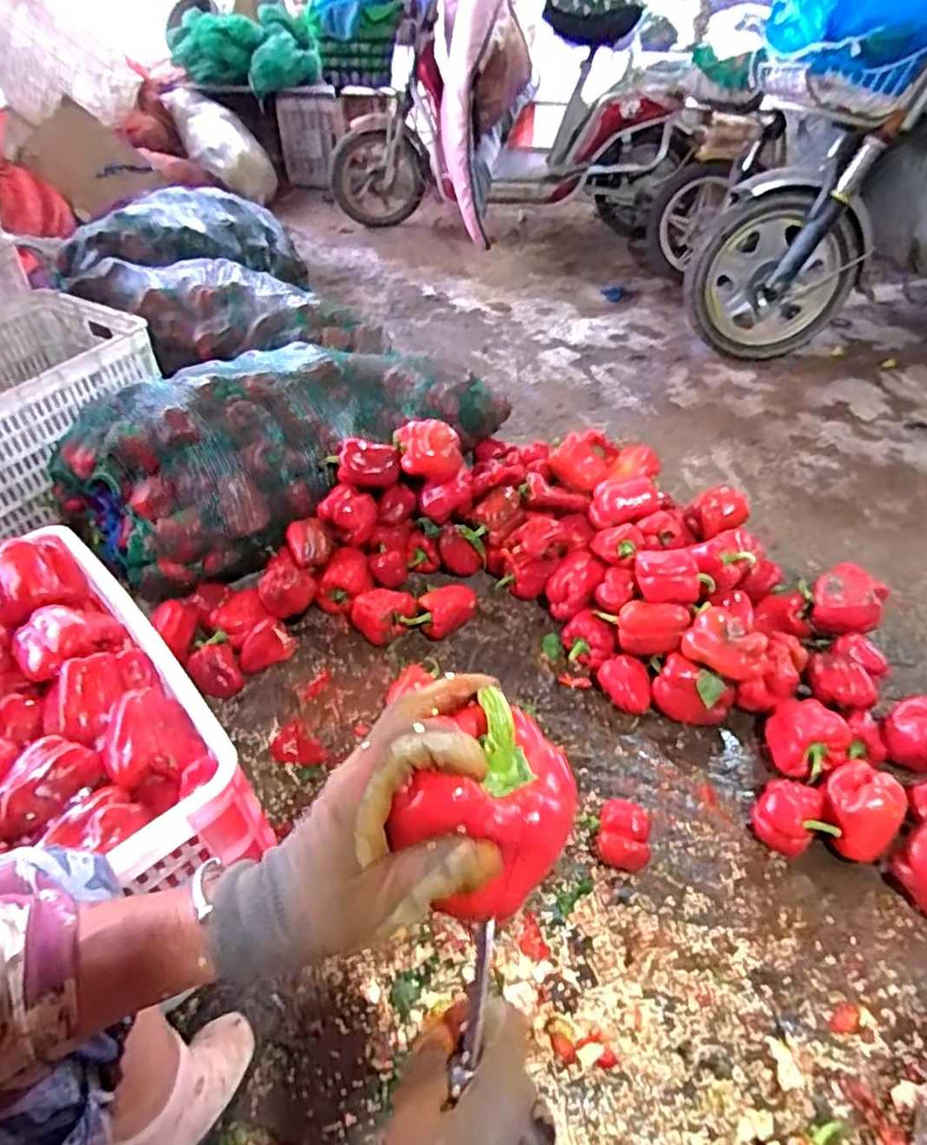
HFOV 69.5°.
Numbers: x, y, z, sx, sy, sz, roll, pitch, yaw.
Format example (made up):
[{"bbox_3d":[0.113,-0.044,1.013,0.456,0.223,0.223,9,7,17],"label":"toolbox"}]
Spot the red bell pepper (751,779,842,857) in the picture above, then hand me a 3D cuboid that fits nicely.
[{"bbox_3d":[0.424,0.321,0.871,0.087,0.069,0.083,0,46,0],"label":"red bell pepper"}]

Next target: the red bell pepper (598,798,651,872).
[{"bbox_3d":[0.202,0.332,0.845,0.065,0.071,0.078,11,46,9],"label":"red bell pepper"}]

